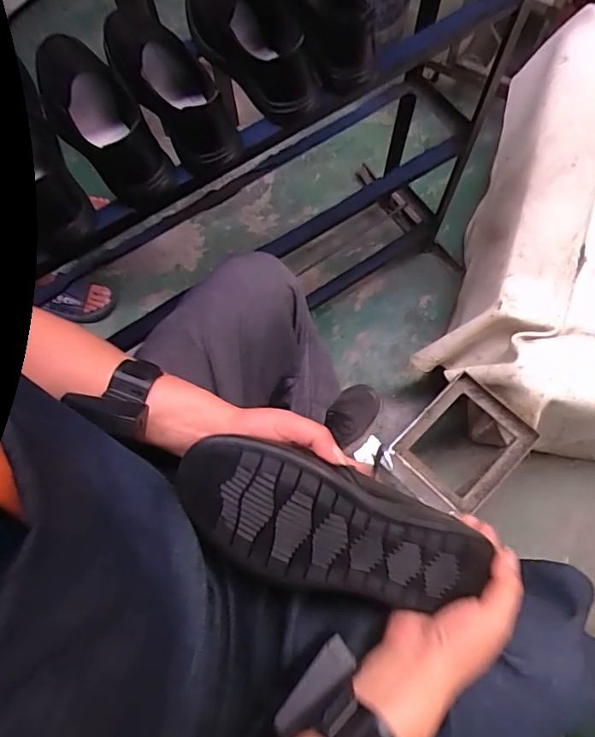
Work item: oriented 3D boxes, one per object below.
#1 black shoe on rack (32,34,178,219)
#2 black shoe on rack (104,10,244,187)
[{"bbox_3d":[-0.242,-0.302,0.611,0.094,0.062,0.237,-31,74,-8],"label":"black shoe on rack"},{"bbox_3d":[-0.167,-0.363,0.628,0.095,0.071,0.270,-26,73,-7],"label":"black shoe on rack"}]

